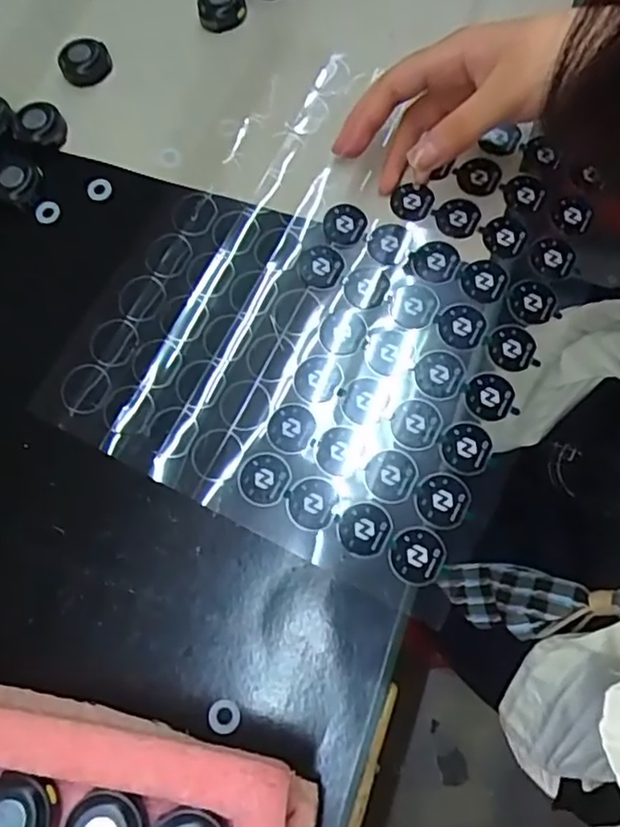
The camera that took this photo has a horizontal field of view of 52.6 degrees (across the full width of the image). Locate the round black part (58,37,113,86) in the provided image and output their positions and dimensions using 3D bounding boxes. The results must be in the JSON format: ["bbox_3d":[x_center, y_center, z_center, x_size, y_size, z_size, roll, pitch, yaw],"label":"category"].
[{"bbox_3d":[-0.139,-0.216,0.386,0.030,0.009,0.030,-2,71,5],"label":"round black part"}]

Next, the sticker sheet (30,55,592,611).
[{"bbox_3d":[0.010,-0.064,0.335,0.222,0.008,0.254,26,78,11],"label":"sticker sheet"}]

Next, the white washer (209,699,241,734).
[{"bbox_3d":[-0.038,0.135,0.280,0.014,0.004,0.014,-2,71,5],"label":"white washer"}]

